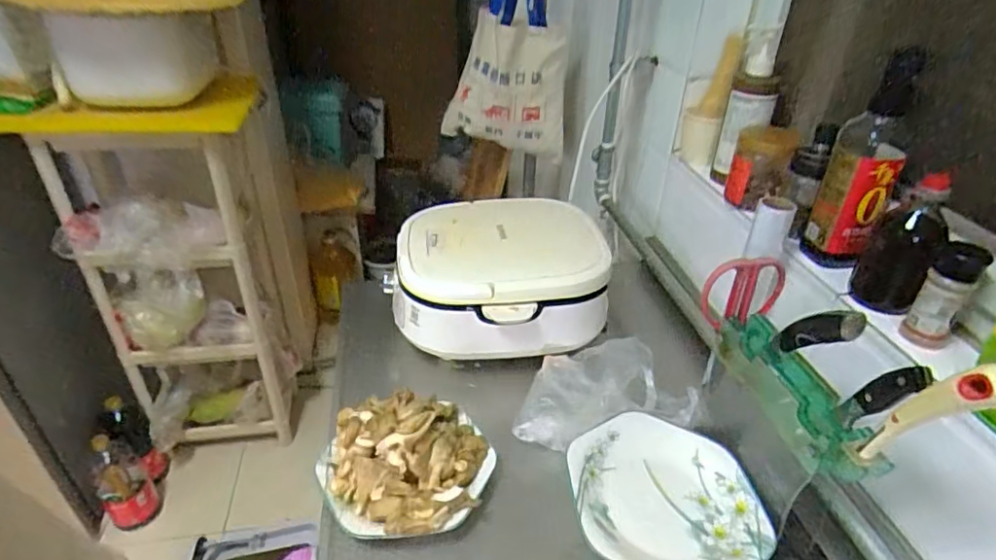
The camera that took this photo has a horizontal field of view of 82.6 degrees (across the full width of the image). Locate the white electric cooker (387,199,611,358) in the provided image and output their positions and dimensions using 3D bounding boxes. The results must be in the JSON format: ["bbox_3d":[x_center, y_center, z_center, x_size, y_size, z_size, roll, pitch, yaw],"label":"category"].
[{"bbox_3d":[-0.004,-0.012,0.899,0.321,0.144,0.264,1,34,-1],"label":"white electric cooker"}]

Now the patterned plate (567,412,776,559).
[{"bbox_3d":[0.175,0.227,0.588,0.200,0.045,0.197,1,34,-1],"label":"patterned plate"}]

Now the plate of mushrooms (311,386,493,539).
[{"bbox_3d":[-0.105,0.210,0.669,0.200,0.109,0.180,-11,36,-19],"label":"plate of mushrooms"}]

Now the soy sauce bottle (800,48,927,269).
[{"bbox_3d":[0.415,-0.133,0.645,0.066,0.236,0.077,18,37,22],"label":"soy sauce bottle"}]

